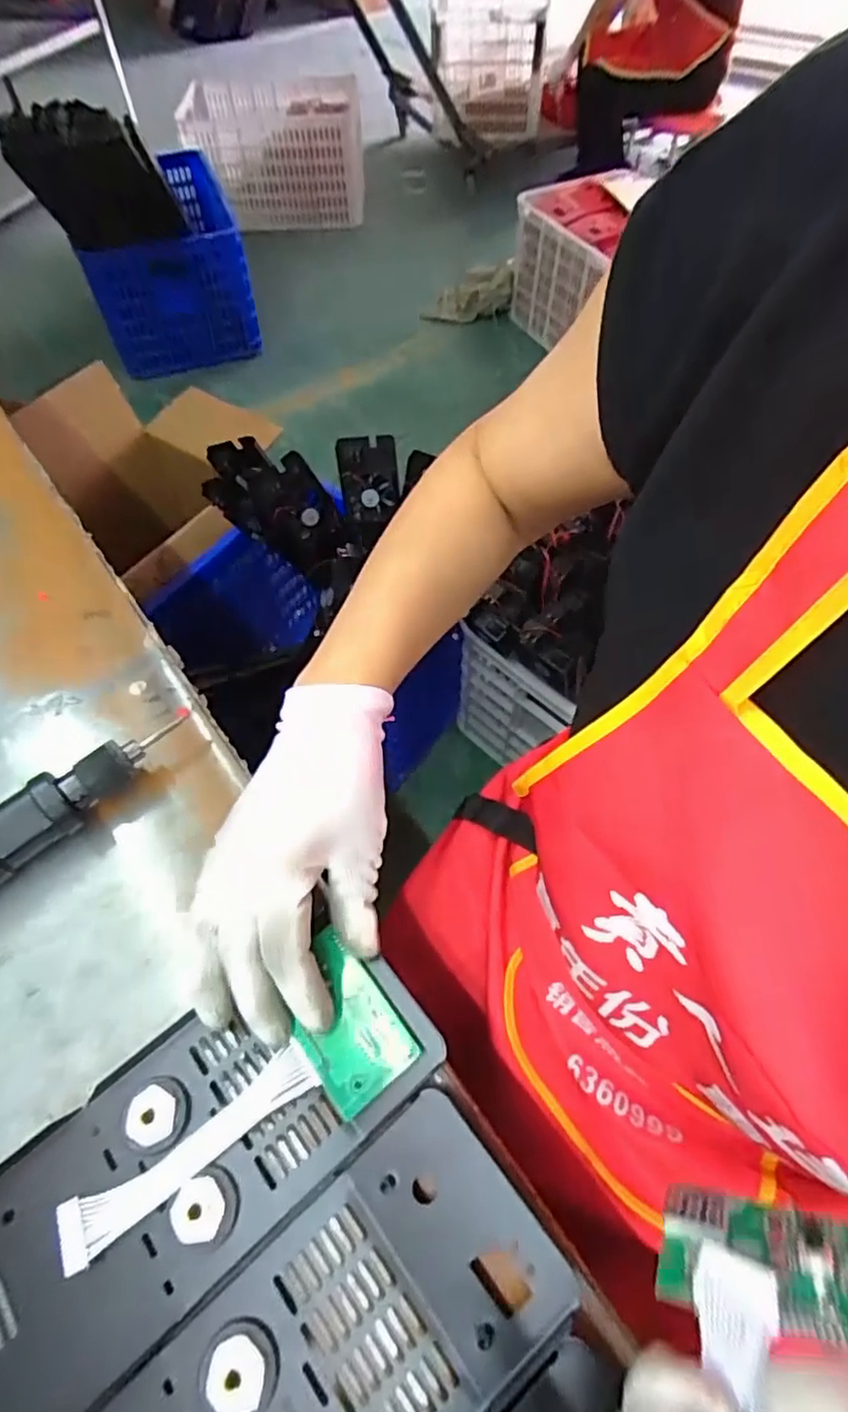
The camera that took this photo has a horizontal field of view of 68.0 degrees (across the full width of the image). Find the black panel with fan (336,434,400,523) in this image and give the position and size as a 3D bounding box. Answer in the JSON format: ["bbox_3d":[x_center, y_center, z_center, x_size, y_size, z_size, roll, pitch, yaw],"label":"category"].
[{"bbox_3d":[-0.089,-0.372,1.033,0.095,0.129,0.025,-9,25,-10],"label":"black panel with fan"}]

